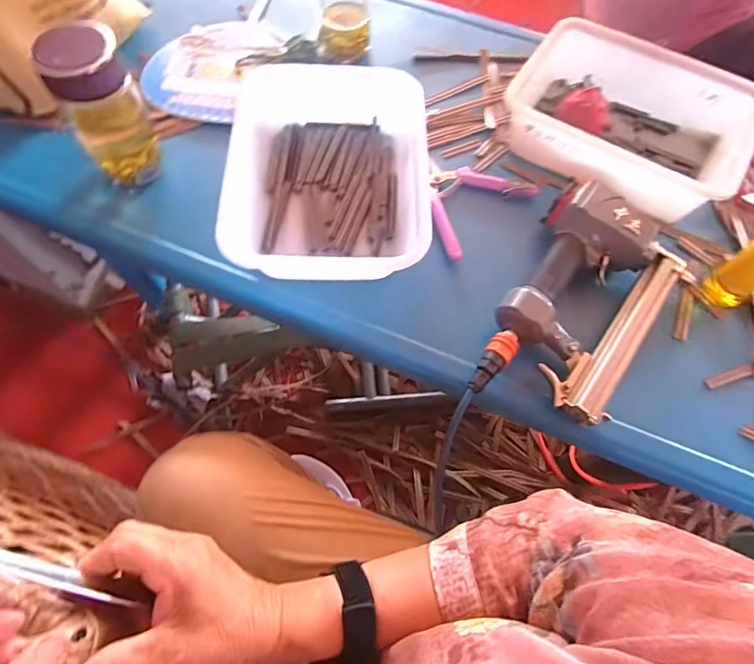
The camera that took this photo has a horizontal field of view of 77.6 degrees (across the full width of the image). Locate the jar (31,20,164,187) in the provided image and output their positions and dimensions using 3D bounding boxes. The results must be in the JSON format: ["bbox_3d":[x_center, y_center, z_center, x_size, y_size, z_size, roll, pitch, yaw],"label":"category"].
[{"bbox_3d":[-0.280,-0.226,0.490,0.074,0.149,0.062,-27,69,-13],"label":"jar"}]

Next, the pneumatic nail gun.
[{"bbox_3d":[0.202,-0.024,0.470,0.148,0.059,0.264,33,69,12],"label":"pneumatic nail gun"}]

